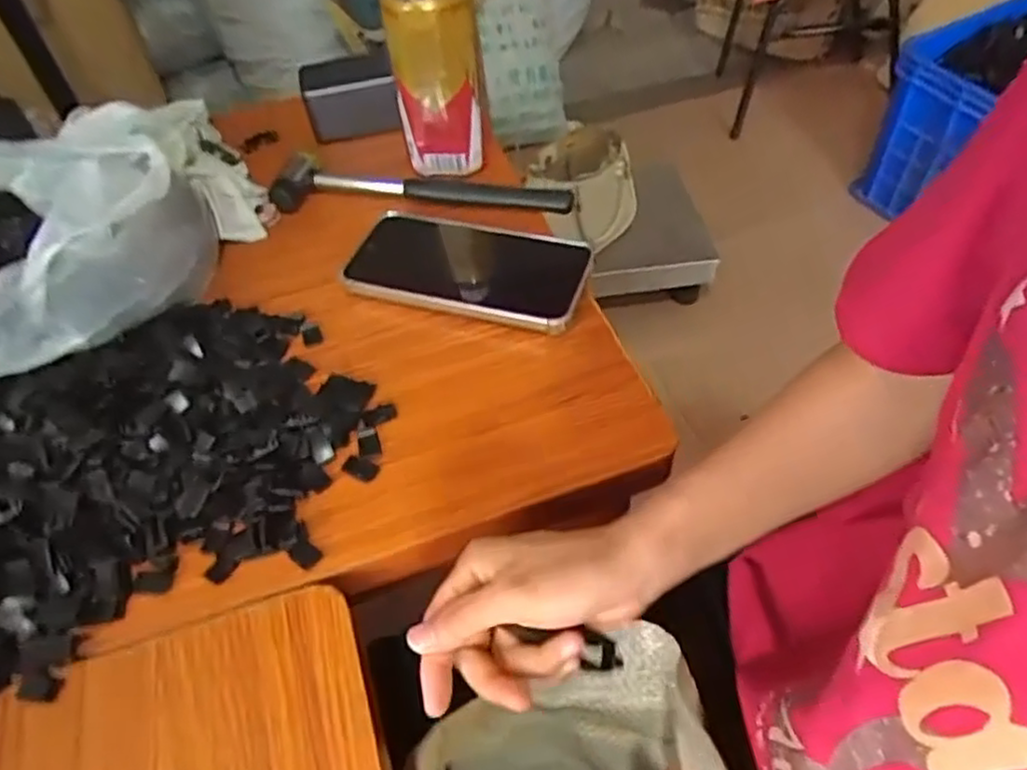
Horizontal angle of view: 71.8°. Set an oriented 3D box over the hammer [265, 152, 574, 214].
[{"bbox_3d":[-0.071,-0.156,0.563,0.231,0.027,0.050,2,51,5],"label":"hammer"}]

